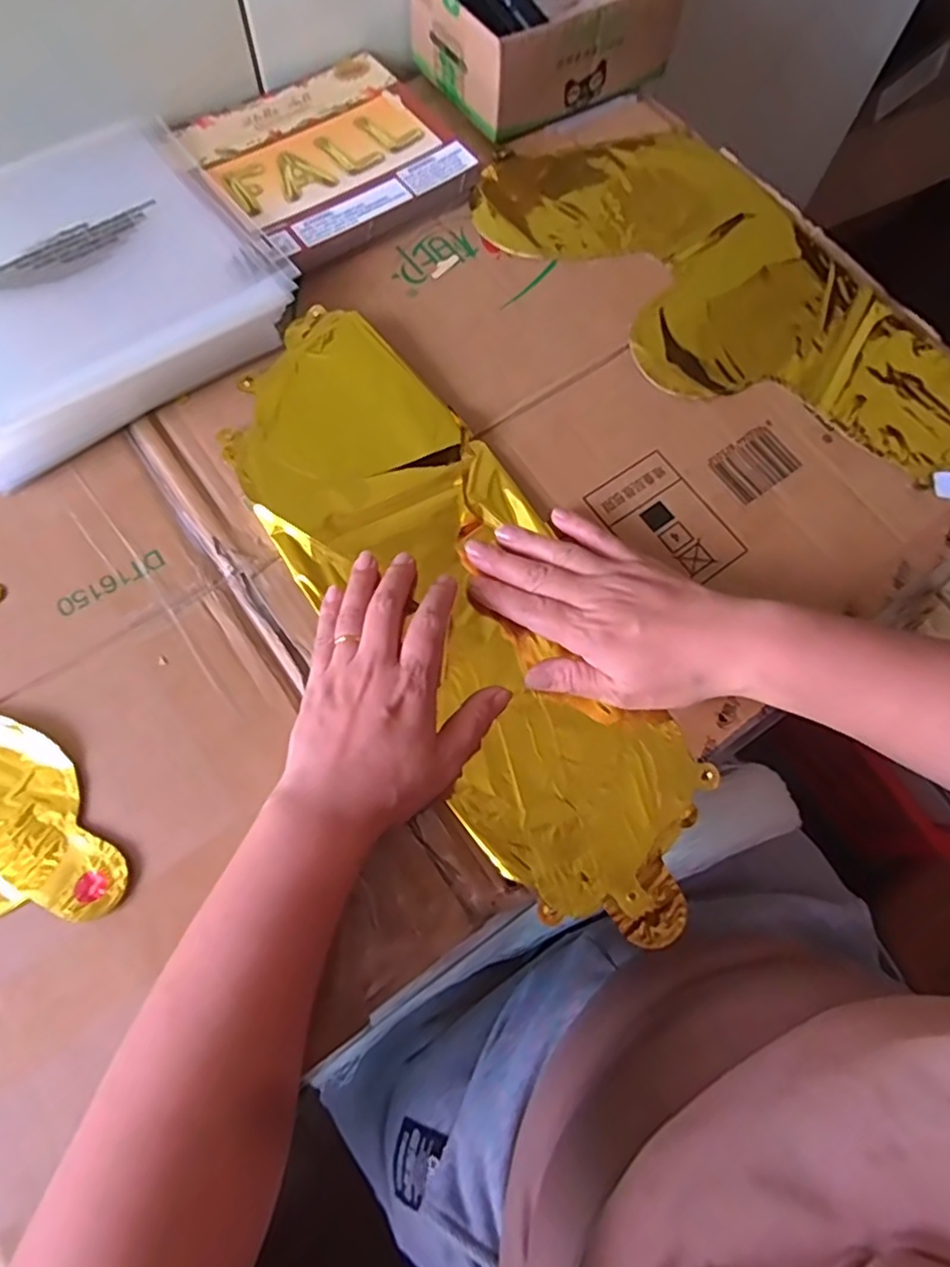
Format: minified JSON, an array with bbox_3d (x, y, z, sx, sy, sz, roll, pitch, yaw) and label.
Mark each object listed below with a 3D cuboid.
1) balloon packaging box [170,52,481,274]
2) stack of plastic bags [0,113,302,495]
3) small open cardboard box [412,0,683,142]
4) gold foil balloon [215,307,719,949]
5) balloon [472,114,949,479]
[{"bbox_3d":[-0.114,-0.367,0.509,0.179,0.021,0.174,-36,75,-14],"label":"balloon packaging box"},{"bbox_3d":[-0.267,-0.239,0.445,0.230,0.032,0.229,-35,75,-14],"label":"stack of plastic bags"},{"bbox_3d":[0.057,-0.506,0.541,0.187,0.070,0.146,-33,74,-13],"label":"small open cardboard box"},{"bbox_3d":[-0.013,-0.020,0.396,0.142,0.022,0.426,-30,76,-13],"label":"gold foil balloon"},{"bbox_3d":[0.198,-0.243,0.479,0.200,0.007,0.418,-37,76,-14],"label":"balloon"}]

